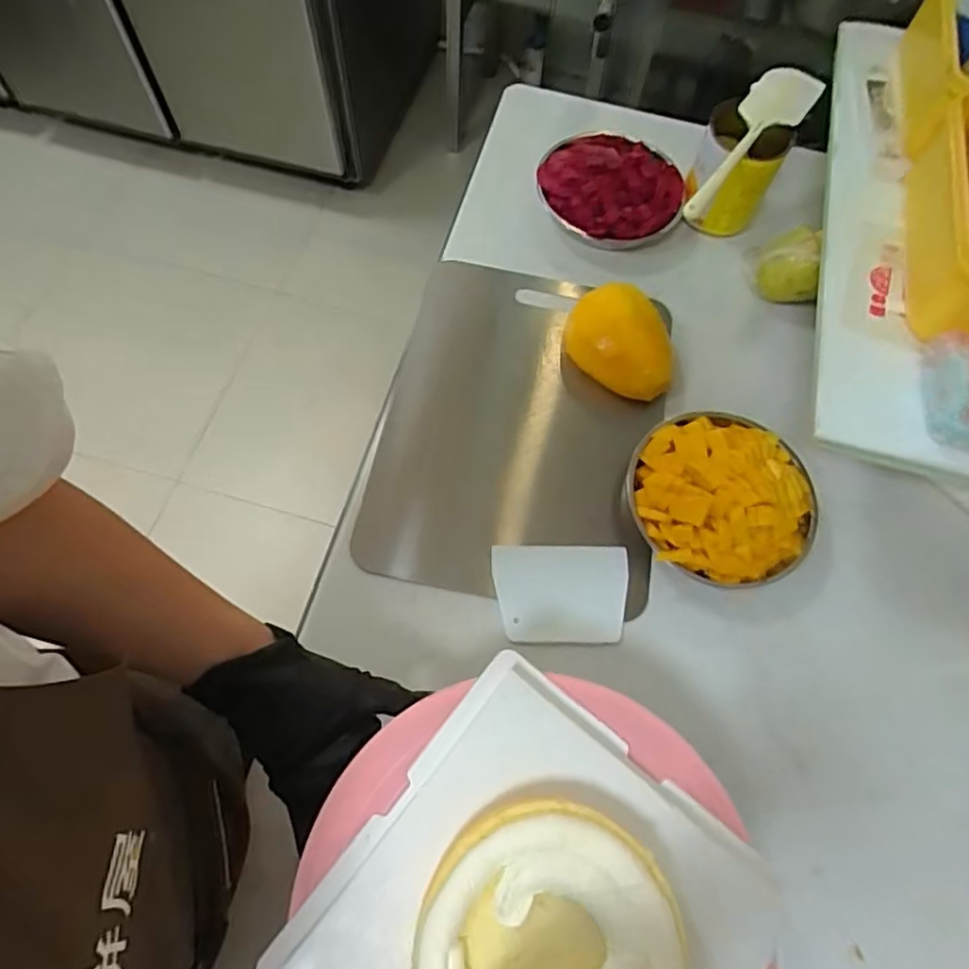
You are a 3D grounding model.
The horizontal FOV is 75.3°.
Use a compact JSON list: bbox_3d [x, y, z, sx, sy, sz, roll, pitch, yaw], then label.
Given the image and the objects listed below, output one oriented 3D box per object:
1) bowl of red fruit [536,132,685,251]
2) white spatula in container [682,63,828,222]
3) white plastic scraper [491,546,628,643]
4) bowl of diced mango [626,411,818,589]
[{"bbox_3d":[0.157,-0.372,0.785,0.175,0.072,0.163,1,67,-2],"label":"bowl of red fruit"},{"bbox_3d":[0.295,-0.385,0.713,0.070,0.035,0.299,34,70,11],"label":"white spatula in container"},{"bbox_3d":[0.073,0.104,0.604,0.128,0.009,0.092,1,70,-2],"label":"white plastic scraper"},{"bbox_3d":[0.237,0.010,0.623,0.176,0.067,0.175,1,67,-2],"label":"bowl of diced mango"}]

